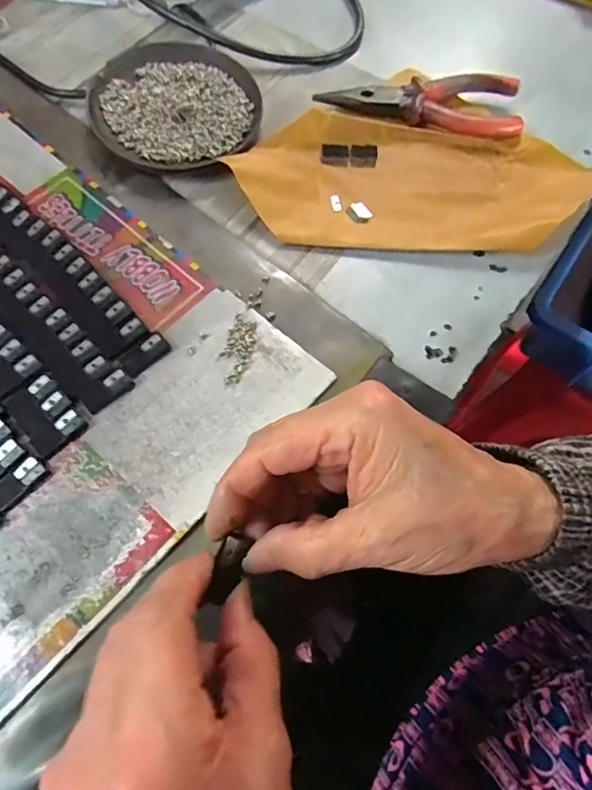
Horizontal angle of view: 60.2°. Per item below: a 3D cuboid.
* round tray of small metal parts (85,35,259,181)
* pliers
[{"bbox_3d":[-0.082,-0.201,0.353,0.110,0.016,0.117,1,65,-2],"label":"round tray of small metal parts"},{"bbox_3d":[0.090,-0.212,0.364,0.139,0.016,0.052,12,66,3],"label":"pliers"}]

